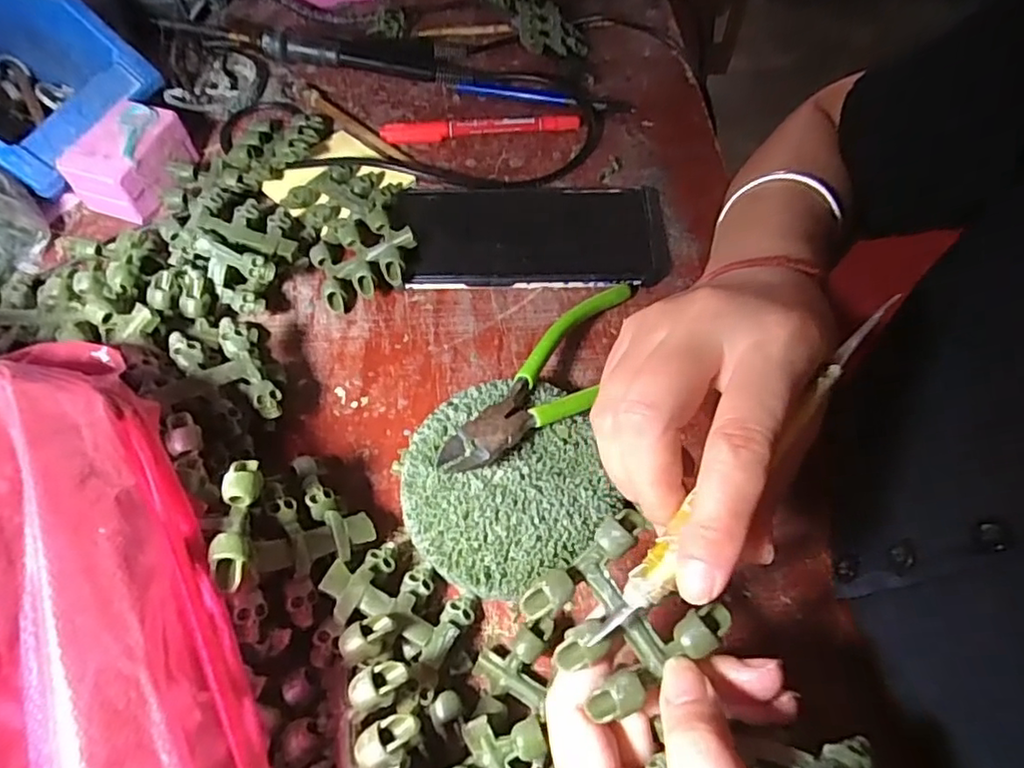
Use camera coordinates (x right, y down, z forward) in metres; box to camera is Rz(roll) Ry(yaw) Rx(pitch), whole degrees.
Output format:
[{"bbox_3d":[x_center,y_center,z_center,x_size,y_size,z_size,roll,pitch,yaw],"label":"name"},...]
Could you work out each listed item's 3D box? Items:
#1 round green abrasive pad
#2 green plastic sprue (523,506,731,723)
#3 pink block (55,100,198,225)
[{"bbox_3d":[-0.005,0.046,0.290,0.093,0.024,0.095,0,61,0],"label":"round green abrasive pad"},{"bbox_3d":[0.038,0.079,0.211,0.053,0.013,0.052,-33,64,-14],"label":"green plastic sprue"},{"bbox_3d":[-0.244,-0.145,0.389,0.052,0.037,0.068,20,62,12],"label":"pink block"}]

